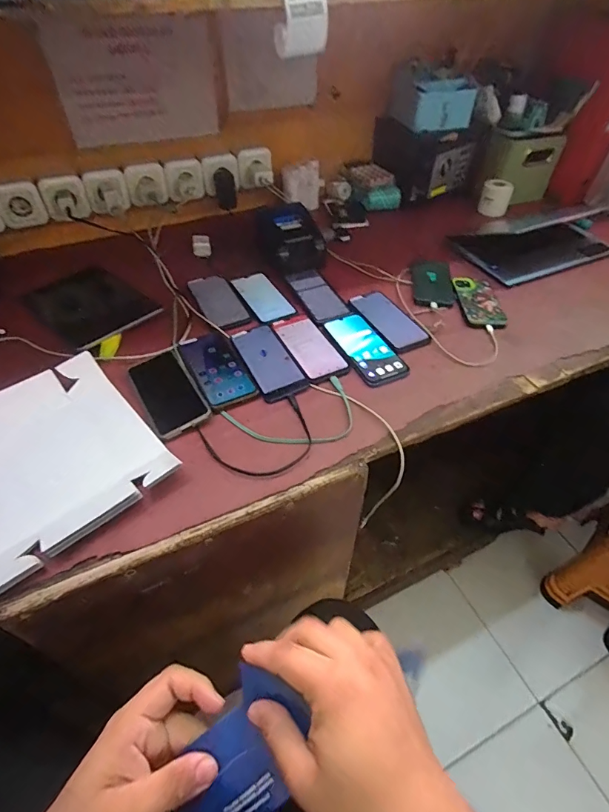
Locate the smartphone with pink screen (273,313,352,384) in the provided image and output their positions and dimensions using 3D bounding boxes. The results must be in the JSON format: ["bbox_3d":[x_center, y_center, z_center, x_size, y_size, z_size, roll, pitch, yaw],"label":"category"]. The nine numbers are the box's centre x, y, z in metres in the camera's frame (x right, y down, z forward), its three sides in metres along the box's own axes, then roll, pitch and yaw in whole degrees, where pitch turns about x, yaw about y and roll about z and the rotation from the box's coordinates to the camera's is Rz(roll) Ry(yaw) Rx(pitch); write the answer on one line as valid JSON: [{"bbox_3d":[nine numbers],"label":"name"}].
[{"bbox_3d":[0.006,-0.102,0.703,0.074,0.007,0.166,-21,51,-18],"label":"smartphone with pink screen"}]

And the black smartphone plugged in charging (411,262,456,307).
[{"bbox_3d":[0.256,-0.248,0.831,0.077,0.010,0.146,5,48,5],"label":"black smartphone plugged in charging"}]

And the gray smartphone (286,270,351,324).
[{"bbox_3d":[0.022,-0.216,0.802,0.070,0.009,0.171,-20,50,-17],"label":"gray smartphone"}]

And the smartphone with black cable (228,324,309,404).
[{"bbox_3d":[-0.060,-0.075,0.673,0.077,0.004,0.168,-21,51,-18],"label":"smartphone with black cable"}]

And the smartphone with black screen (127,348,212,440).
[{"bbox_3d":[-0.206,-0.025,0.621,0.084,0.011,0.176,-24,52,-20],"label":"smartphone with black screen"}]

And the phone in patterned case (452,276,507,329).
[{"bbox_3d":[0.333,-0.201,0.798,0.077,0.009,0.156,1,48,1],"label":"phone in patterned case"}]

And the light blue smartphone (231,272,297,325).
[{"bbox_3d":[-0.081,-0.211,0.804,0.075,0.005,0.170,-20,51,-17],"label":"light blue smartphone"}]

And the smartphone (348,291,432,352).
[{"bbox_3d":[0.148,-0.157,0.755,0.084,0.011,0.166,-22,51,-19],"label":"smartphone"}]

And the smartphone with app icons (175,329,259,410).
[{"bbox_3d":[-0.142,-0.064,0.662,0.082,0.013,0.181,-23,52,-20],"label":"smartphone with app icons"}]

